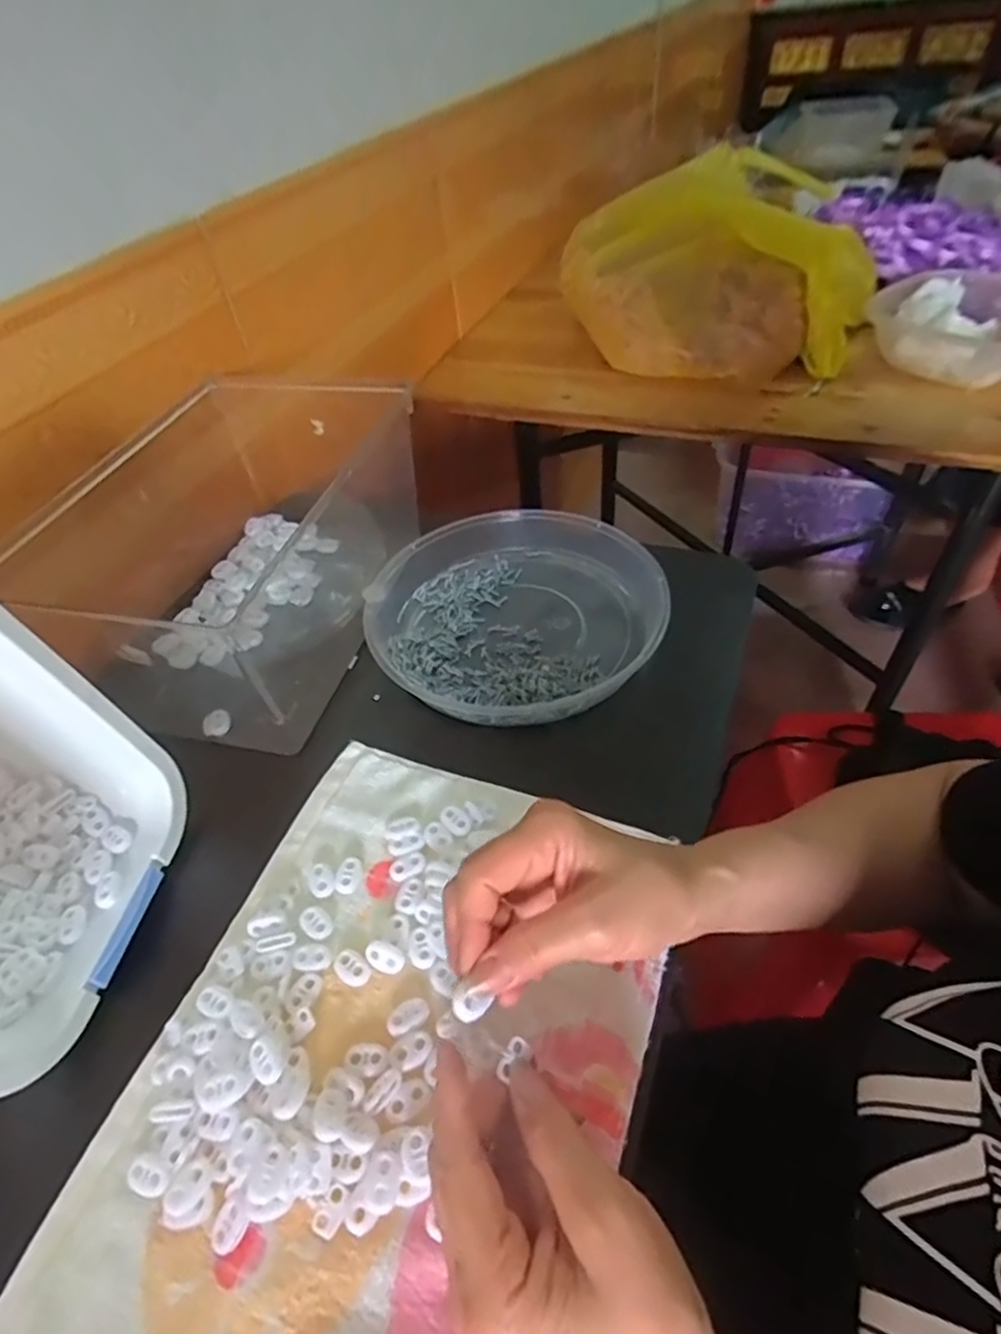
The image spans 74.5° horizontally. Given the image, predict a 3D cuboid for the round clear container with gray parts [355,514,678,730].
[{"bbox_3d":[0.010,-0.047,0.531,0.235,0.032,0.215,-3,47,3],"label":"round clear container with gray parts"}]

